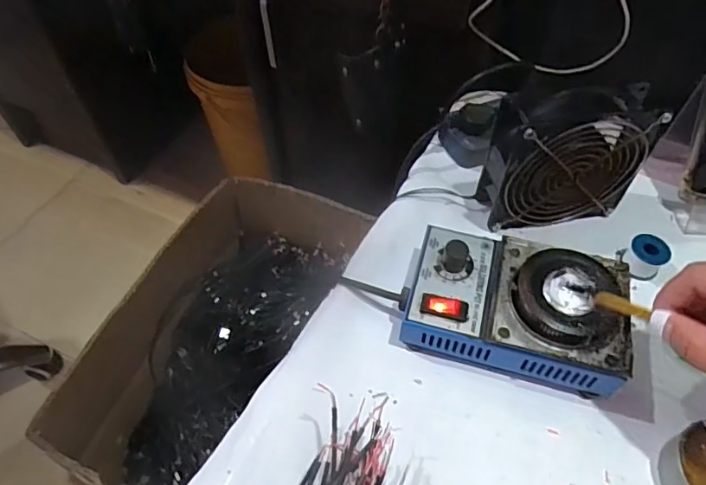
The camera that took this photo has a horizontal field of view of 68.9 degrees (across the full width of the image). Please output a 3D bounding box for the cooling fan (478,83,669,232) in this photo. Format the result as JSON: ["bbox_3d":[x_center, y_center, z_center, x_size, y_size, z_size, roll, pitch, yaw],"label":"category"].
[{"bbox_3d":[0.173,-0.072,0.422,0.124,0.125,0.053,-6,55,-4],"label":"cooling fan"}]

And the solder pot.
[{"bbox_3d":[0.117,0.044,0.375,0.148,0.063,0.093,13,56,10],"label":"solder pot"}]

